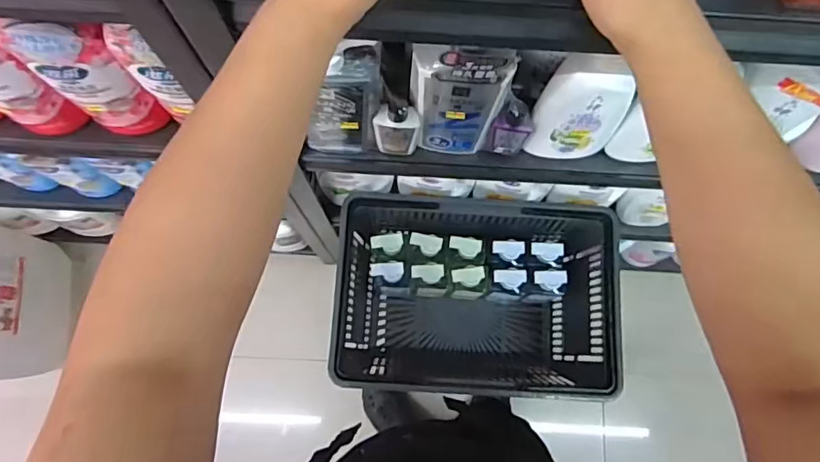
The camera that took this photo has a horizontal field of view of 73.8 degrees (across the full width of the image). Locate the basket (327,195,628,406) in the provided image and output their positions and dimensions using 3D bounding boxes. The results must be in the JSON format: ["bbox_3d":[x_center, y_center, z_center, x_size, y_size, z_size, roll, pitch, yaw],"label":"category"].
[{"bbox_3d":[0.109,0.125,1.018,0.459,0.266,0.316,5,78,0],"label":"basket"}]

